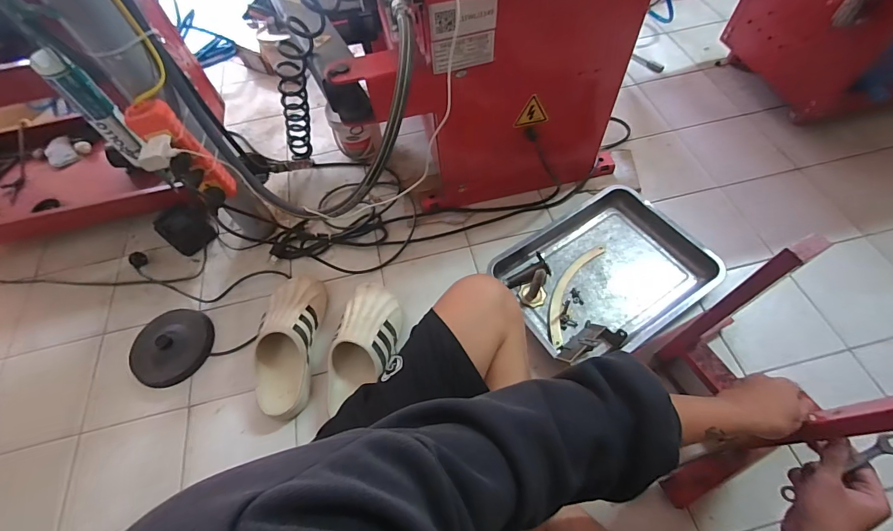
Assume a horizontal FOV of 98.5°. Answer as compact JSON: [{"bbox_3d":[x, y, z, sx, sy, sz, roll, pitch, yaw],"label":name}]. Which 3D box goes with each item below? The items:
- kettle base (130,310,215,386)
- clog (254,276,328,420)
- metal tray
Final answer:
[{"bbox_3d":[-0.557,0.160,0.784,0.160,0.036,0.153,30,67,19],"label":"kettle base"},{"bbox_3d":[-0.299,0.141,0.738,0.091,0.098,0.253,-1,60,4],"label":"clog"},{"bbox_3d":[0.319,0.014,0.784,0.397,0.074,0.300,-30,62,-12],"label":"metal tray"}]

